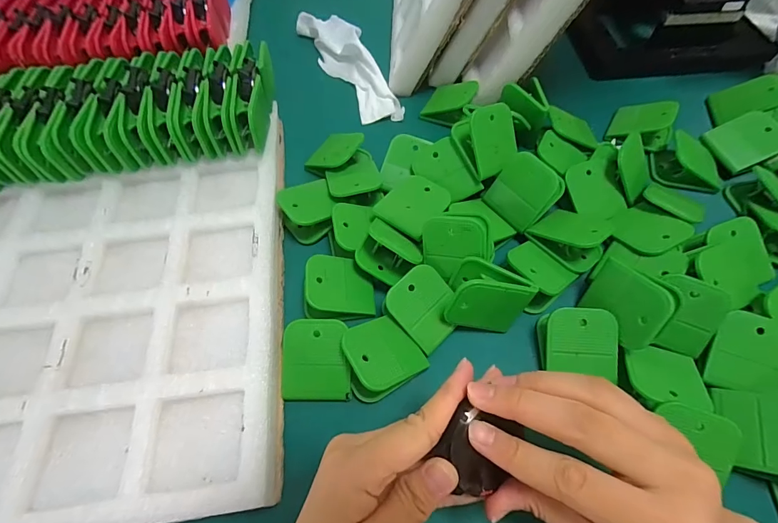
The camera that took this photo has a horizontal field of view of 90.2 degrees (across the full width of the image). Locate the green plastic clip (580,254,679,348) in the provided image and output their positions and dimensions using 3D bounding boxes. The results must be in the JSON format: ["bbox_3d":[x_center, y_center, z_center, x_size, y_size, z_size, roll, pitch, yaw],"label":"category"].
[{"bbox_3d":[0.165,0.028,0.270,0.009,0.044,0.054,3,32,-29],"label":"green plastic clip"}]

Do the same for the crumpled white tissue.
[{"bbox_3d":[-0.046,-0.233,0.452,0.053,0.025,0.203,-25,62,-11],"label":"crumpled white tissue"}]

